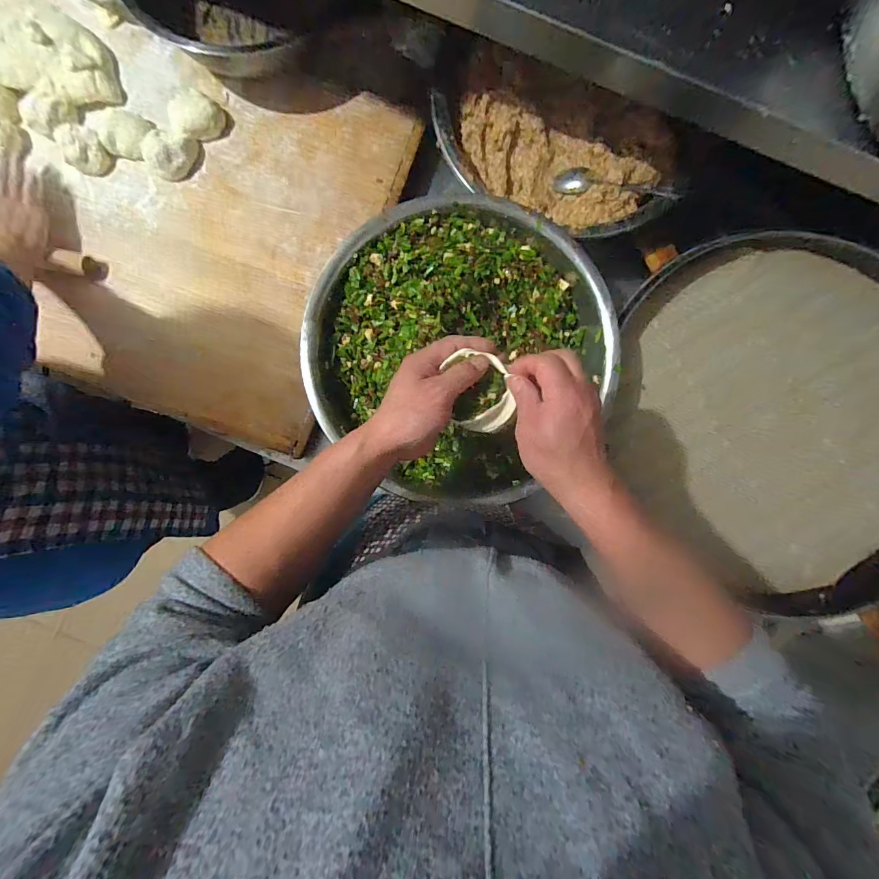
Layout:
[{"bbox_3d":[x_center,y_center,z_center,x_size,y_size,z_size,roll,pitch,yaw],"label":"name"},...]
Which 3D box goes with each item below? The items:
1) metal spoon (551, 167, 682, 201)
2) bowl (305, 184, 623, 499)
[{"bbox_3d":[0.232,-0.337,0.548,0.159,0.013,0.033,17,93,18],"label":"metal spoon"},{"bbox_3d":[0.024,-0.122,0.551,0.370,0.110,0.371,0,89,-1],"label":"bowl"}]

